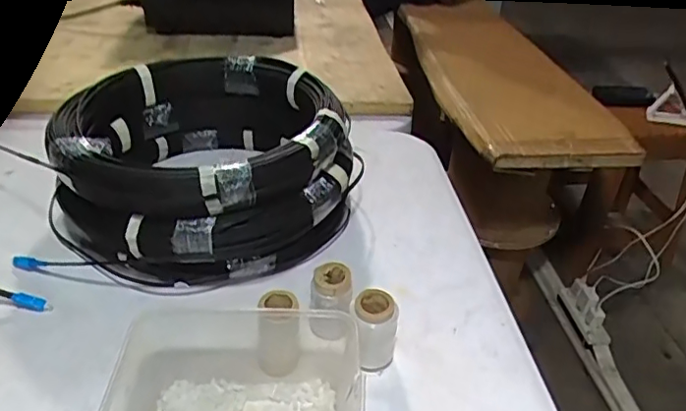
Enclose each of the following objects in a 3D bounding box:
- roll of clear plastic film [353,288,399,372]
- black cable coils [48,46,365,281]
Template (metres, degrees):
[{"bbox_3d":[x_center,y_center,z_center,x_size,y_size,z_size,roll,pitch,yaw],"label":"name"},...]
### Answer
[{"bbox_3d":[0.027,0.105,0.481,0.036,0.064,0.032,7,35,5],"label":"roll of clear plastic film"},{"bbox_3d":[-0.147,-0.049,0.633,0.288,0.127,0.290,2,35,-2],"label":"black cable coils"}]

